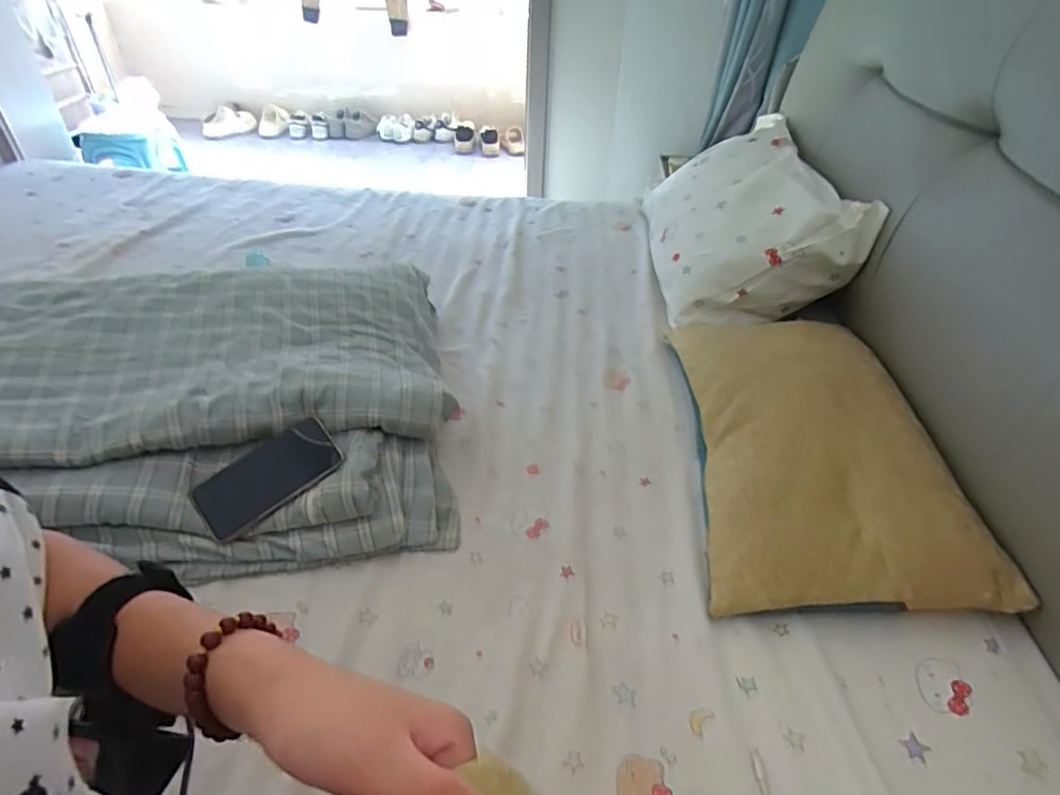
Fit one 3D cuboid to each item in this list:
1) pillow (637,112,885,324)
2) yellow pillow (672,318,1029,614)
[{"bbox_3d":[0.386,-0.363,1.162,0.347,0.135,0.535,-30,43,23],"label":"pillow"},{"bbox_3d":[0.358,0.048,0.804,0.290,0.100,0.496,2,40,2],"label":"yellow pillow"}]

